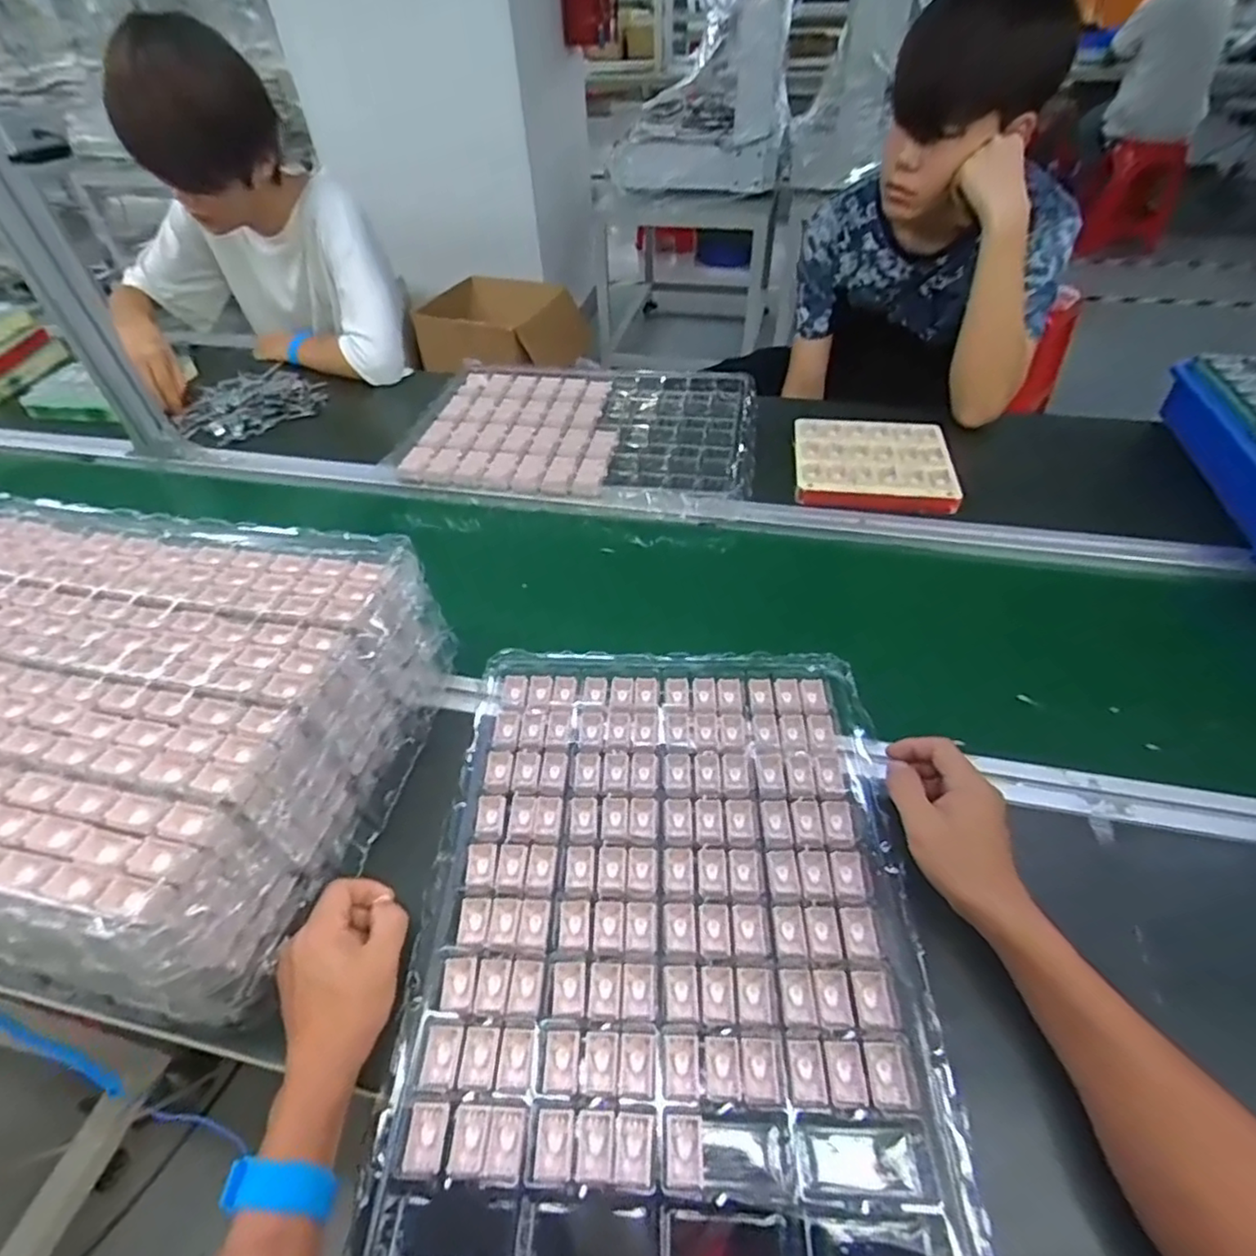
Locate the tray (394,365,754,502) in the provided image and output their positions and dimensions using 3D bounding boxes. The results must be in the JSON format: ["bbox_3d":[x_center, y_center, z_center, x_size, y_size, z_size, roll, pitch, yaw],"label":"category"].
[{"bbox_3d":[-0.062,-0.304,0.954,0.485,0.027,0.334,6,49,10],"label":"tray"}]

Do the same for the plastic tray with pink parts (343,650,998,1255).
[{"bbox_3d":[0.028,0.218,0.470,0.360,0.030,0.485,-1,48,4],"label":"plastic tray with pink parts"}]

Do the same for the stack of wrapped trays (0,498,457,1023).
[{"bbox_3d":[-0.446,0.069,0.550,0.479,0.139,0.350,8,50,12],"label":"stack of wrapped trays"}]

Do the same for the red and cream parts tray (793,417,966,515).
[{"bbox_3d":[0.324,-0.220,0.841,0.192,0.023,0.192,3,47,6],"label":"red and cream parts tray"}]

